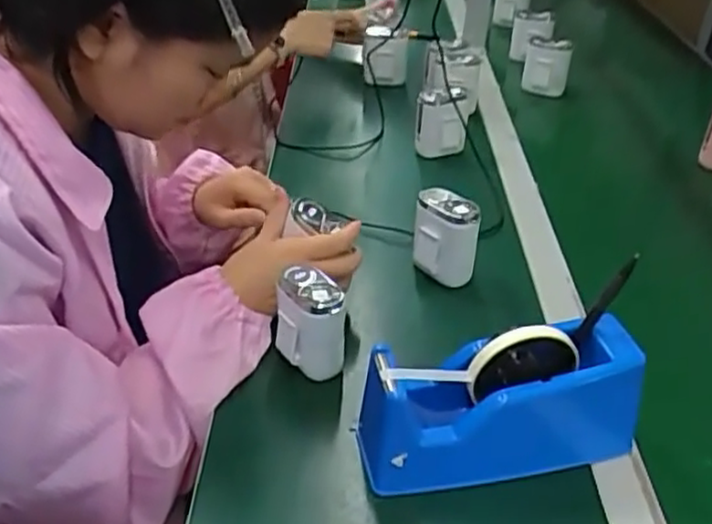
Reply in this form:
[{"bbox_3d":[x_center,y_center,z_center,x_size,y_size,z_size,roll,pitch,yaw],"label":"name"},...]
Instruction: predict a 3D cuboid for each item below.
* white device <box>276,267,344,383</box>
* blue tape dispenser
[{"bbox_3d":[-0.038,0.056,0.602,0.056,0.087,0.038,0,39,2],"label":"white device"},{"bbox_3d":[0.104,0.108,0.525,0.206,0.109,0.067,-8,40,-9],"label":"blue tape dispenser"}]

